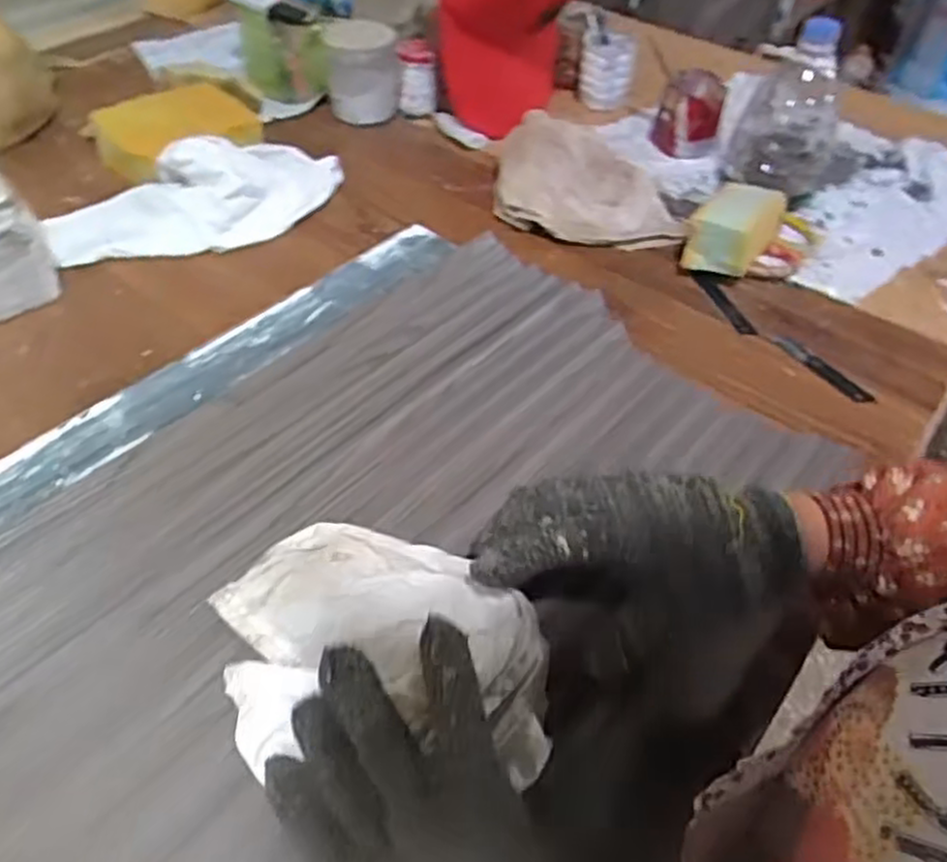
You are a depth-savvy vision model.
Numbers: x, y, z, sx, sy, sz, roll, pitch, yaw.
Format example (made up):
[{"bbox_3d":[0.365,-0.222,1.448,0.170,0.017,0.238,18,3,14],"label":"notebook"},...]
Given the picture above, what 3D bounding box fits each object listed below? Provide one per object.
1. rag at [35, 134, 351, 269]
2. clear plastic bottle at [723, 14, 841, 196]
[{"bbox_3d":[-0.260,-0.225,0.727,0.281,0.068,0.118,-30,56,-25],"label":"rag"},{"bbox_3d":[0.322,-0.325,0.773,0.097,0.160,0.109,17,50,13],"label":"clear plastic bottle"}]

